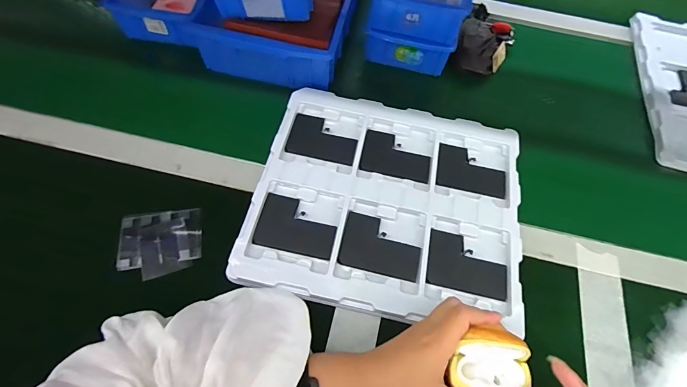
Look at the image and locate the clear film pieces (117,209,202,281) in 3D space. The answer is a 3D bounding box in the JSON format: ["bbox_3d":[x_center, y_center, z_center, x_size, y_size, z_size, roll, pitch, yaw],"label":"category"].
[{"bbox_3d":[-0.215,0.058,0.421,0.089,0.010,0.076,-6,64,-7],"label":"clear film pieces"}]

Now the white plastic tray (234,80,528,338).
[{"bbox_3d":[0.056,0.008,0.452,0.321,0.040,0.285,12,63,2],"label":"white plastic tray"}]

